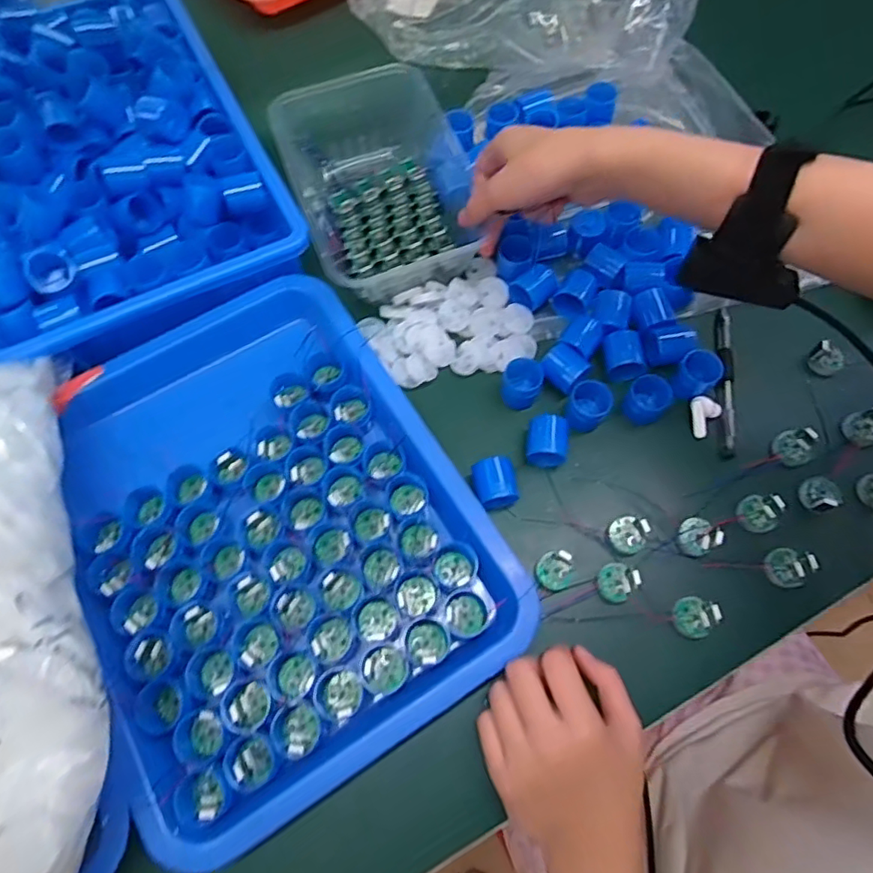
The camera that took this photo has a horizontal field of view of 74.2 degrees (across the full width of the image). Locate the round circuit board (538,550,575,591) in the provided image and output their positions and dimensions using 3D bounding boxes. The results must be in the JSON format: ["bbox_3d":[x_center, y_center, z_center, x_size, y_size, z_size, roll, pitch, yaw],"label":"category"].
[{"bbox_3d":[0.081,0.091,0.391,0.024,0.010,0.025,-1,79,5],"label":"round circuit board"}]

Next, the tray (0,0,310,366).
[{"bbox_3d":[-0.281,-0.238,0.475,0.240,0.057,0.342,-26,71,-10],"label":"tray"}]

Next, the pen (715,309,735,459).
[{"bbox_3d":[0.226,-0.044,0.447,0.012,0.007,0.126,9,68,3],"label":"pen"}]

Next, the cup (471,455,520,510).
[{"bbox_3d":[0.041,0.035,0.412,0.027,0.028,0.036,-9,68,-4],"label":"cup"}]

